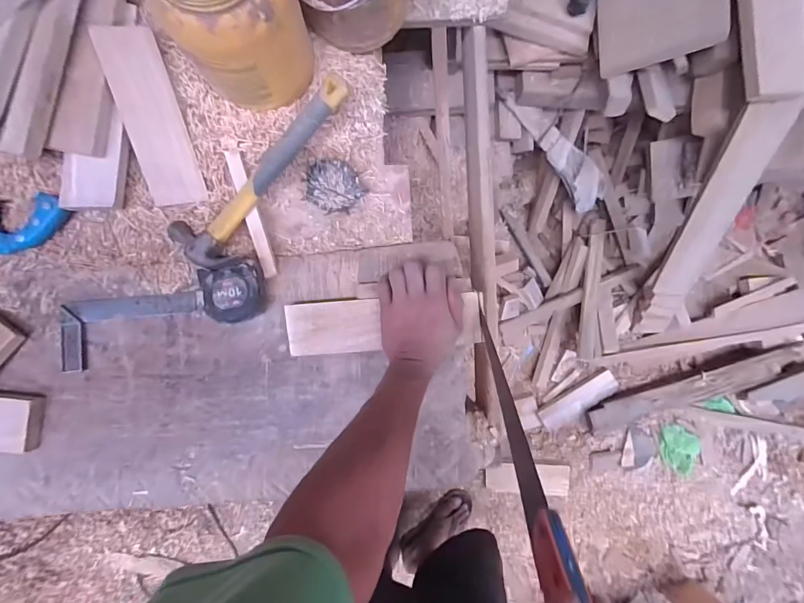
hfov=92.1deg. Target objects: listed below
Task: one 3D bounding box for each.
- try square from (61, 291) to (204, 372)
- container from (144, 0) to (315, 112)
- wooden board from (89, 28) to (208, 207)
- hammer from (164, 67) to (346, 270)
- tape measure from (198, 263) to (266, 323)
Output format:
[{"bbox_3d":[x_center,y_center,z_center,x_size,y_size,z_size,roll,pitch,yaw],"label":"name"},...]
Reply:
[{"bbox_3d":[-0.385,0.041,0.553,0.192,0.017,0.093,-6,84,-1],"label":"try square"},{"bbox_3d":[-0.204,-0.342,0.472,0.145,0.200,0.133,0,84,-1],"label":"container"},{"bbox_3d":[-0.343,-0.250,0.539,0.075,0.012,0.223,-15,108,-16],"label":"wooden board"},{"bbox_3d":[-0.207,-0.193,0.547,0.106,0.056,0.318,36,85,3],"label":"hammer"},{"bbox_3d":[-0.236,-0.011,0.545,0.083,0.044,0.082,-7,84,-1],"label":"tape measure"}]

